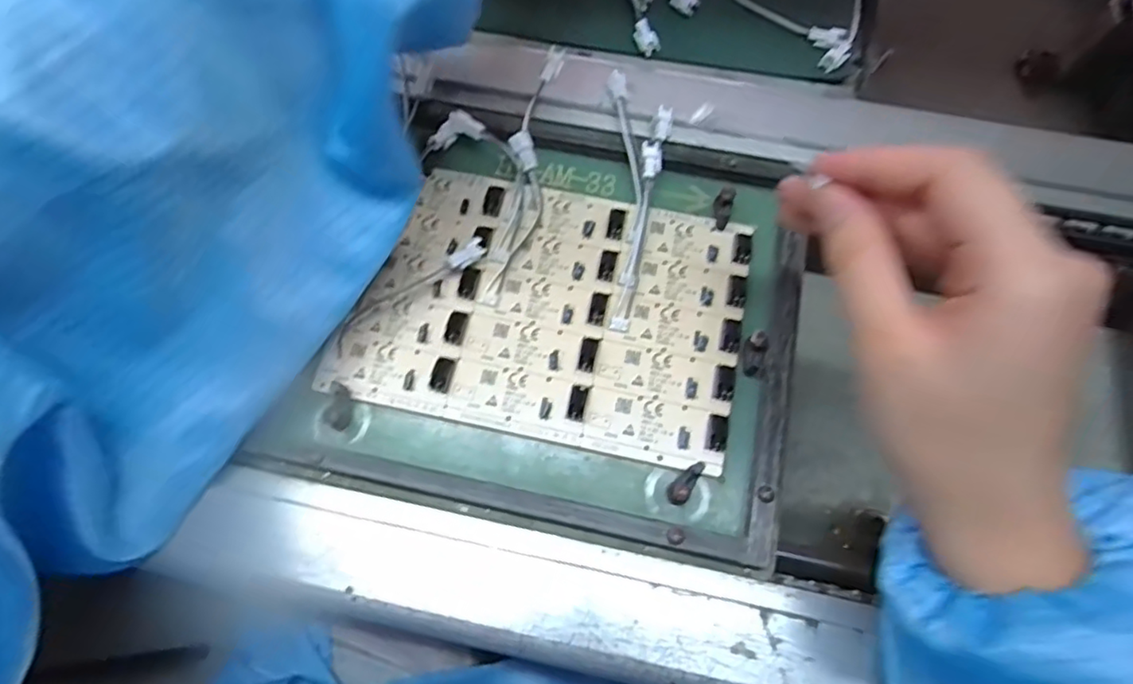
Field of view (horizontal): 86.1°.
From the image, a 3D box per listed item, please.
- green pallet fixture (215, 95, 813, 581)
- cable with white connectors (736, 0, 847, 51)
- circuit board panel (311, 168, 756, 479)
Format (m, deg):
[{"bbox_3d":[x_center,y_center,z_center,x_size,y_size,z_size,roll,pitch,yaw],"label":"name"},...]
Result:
[{"bbox_3d":[0.000,-0.013,0.293,0.217,0.018,0.196,11,70,4],"label":"green pallet fixture"},{"bbox_3d":[0.117,-0.197,0.357,0.097,0.010,0.012,36,74,12],"label":"cable with white connectors"},{"bbox_3d":[-0.008,-0.017,0.298,0.184,0.009,0.127,11,70,4],"label":"circuit board panel"}]

